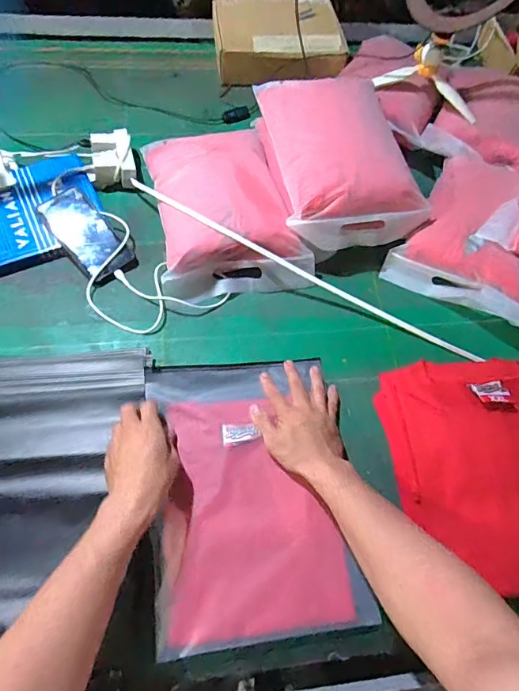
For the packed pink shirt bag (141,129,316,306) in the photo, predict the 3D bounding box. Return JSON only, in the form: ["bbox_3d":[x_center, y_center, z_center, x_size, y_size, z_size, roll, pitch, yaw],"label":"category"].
[{"bbox_3d":[-0.056,-0.234,0.740,0.236,0.084,0.311,-9,63,-9],"label":"packed pink shirt bag"}]

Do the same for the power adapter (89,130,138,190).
[{"bbox_3d":[-0.258,-0.328,0.792,0.073,0.041,0.112,-11,64,-10],"label":"power adapter"}]

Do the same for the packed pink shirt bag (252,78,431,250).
[{"bbox_3d":[0.138,-0.315,0.734,0.235,0.116,0.285,-8,63,-9],"label":"packed pink shirt bag"}]

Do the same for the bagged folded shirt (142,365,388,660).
[{"bbox_3d":[-0.015,0.176,0.568,0.234,0.026,0.337,-7,65,-6],"label":"bagged folded shirt"}]

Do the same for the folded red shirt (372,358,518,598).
[{"bbox_3d":[0.293,0.158,0.566,0.235,0.055,0.289,-4,63,-7],"label":"folded red shirt"}]

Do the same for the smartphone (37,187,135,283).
[{"bbox_3d":[-0.278,-0.179,0.716,0.078,0.009,0.160,-38,86,-18],"label":"smartphone"}]

